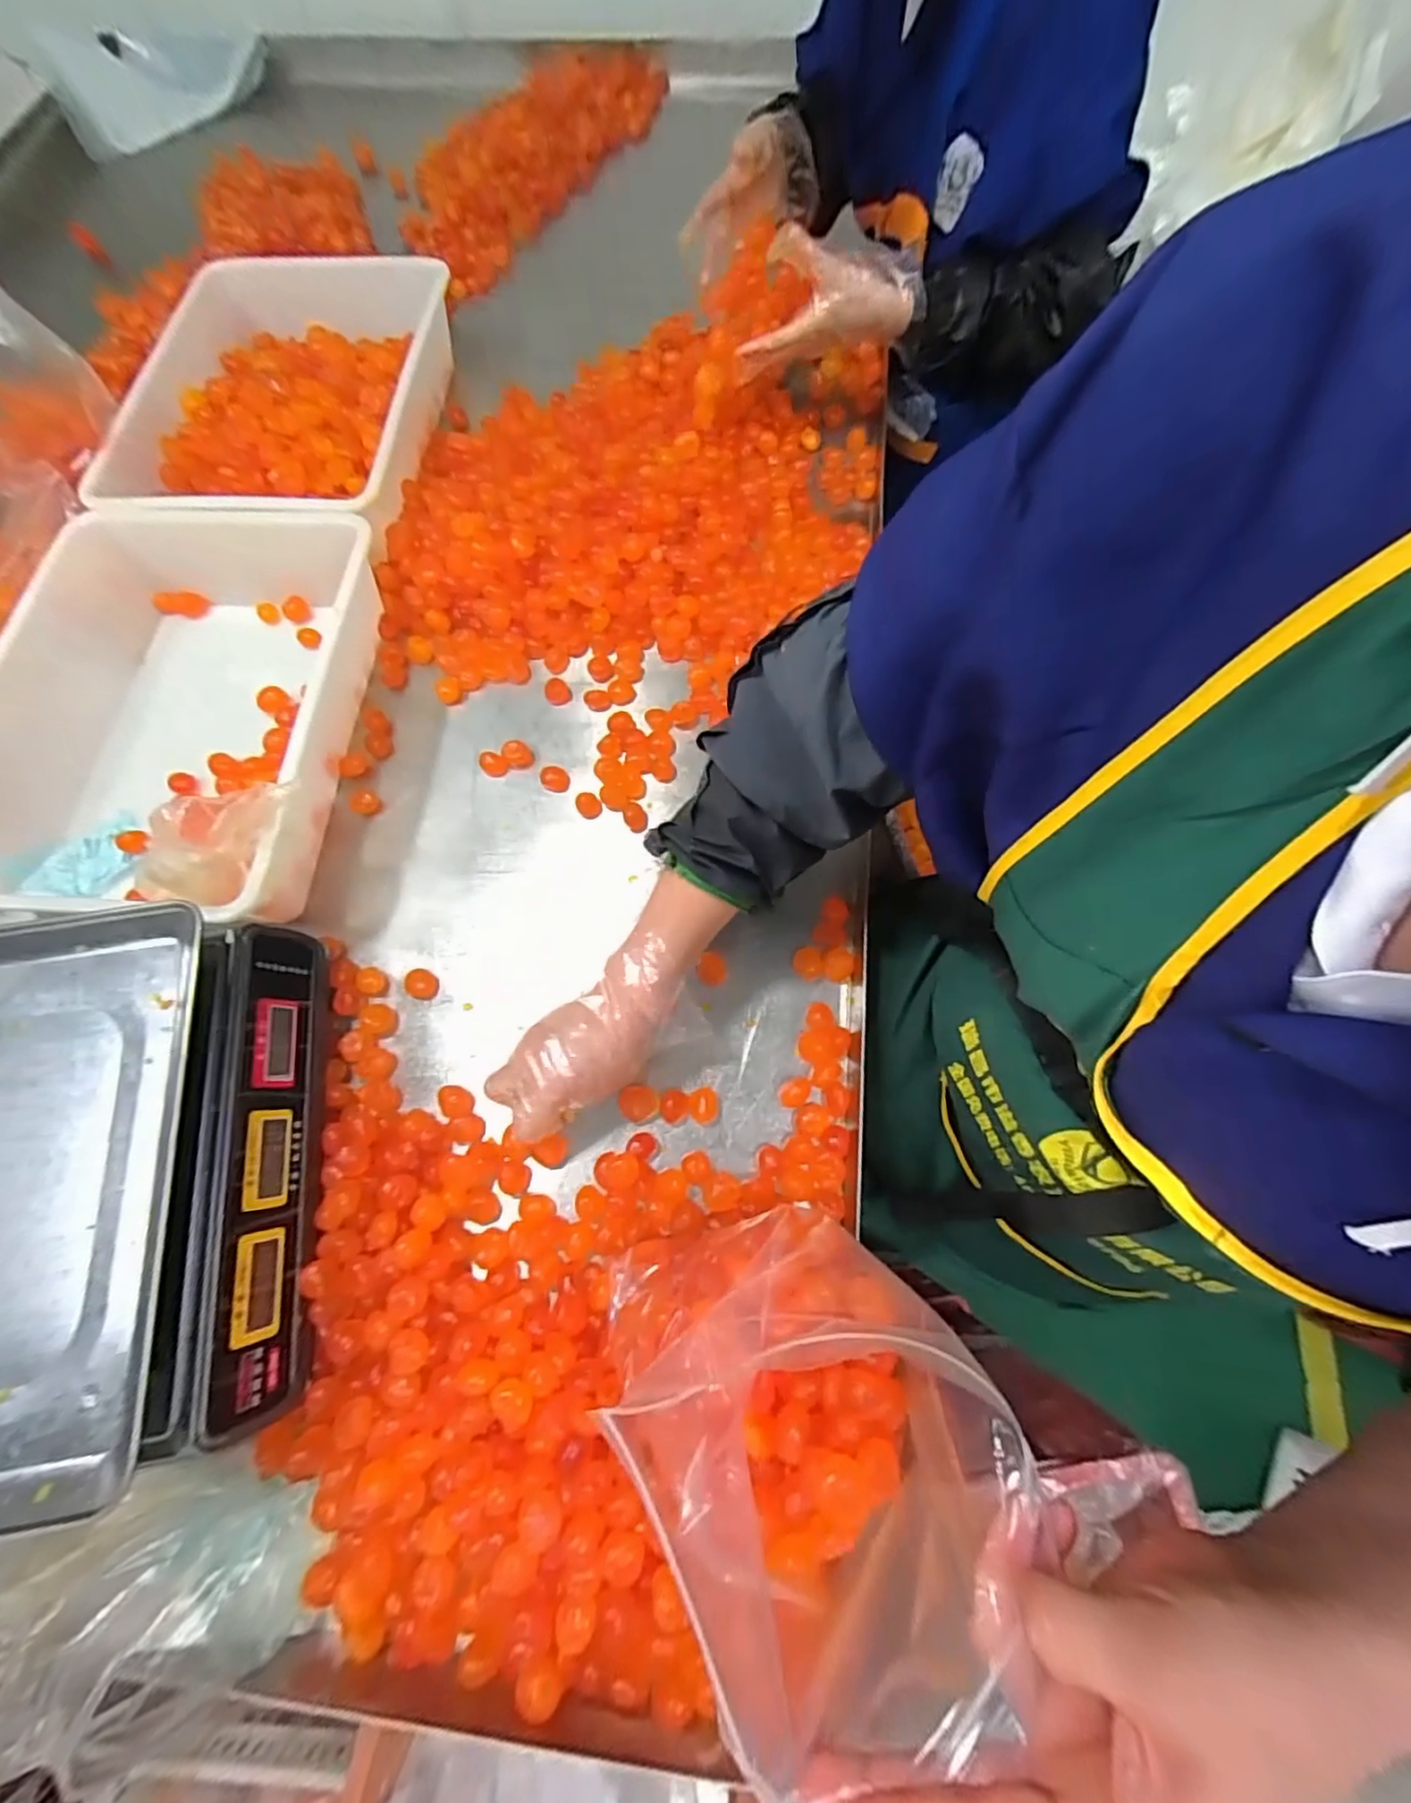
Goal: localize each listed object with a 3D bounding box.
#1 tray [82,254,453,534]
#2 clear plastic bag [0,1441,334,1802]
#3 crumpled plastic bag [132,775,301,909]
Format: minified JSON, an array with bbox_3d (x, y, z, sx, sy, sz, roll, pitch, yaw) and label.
[{"bbox_3d":[-0.487,-0.575,0.734,0.333,0.099,0.429,-2,70,1],"label":"tray"},{"bbox_3d":[-0.354,0.415,0.369,0.202,0.118,0.092,-4,70,1],"label":"clear plastic bag"},{"bbox_3d":[-0.367,-0.050,0.465,0.100,0.056,0.084,-13,71,-3],"label":"crumpled plastic bag"}]

